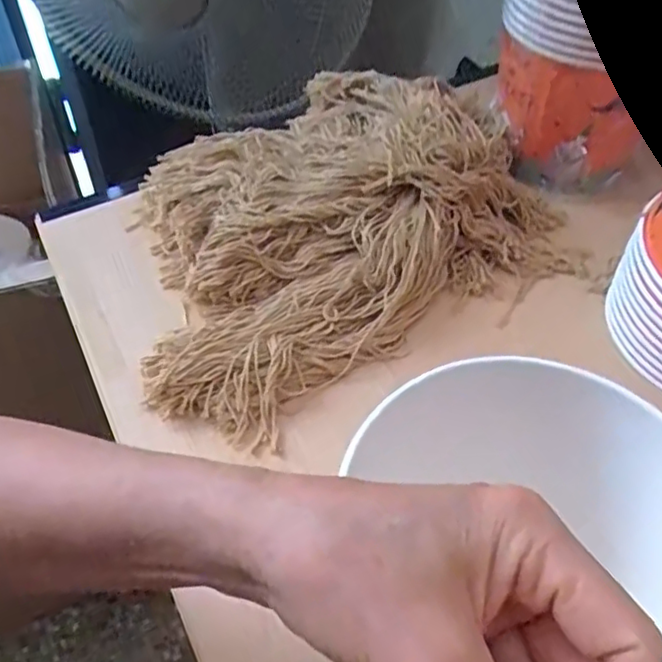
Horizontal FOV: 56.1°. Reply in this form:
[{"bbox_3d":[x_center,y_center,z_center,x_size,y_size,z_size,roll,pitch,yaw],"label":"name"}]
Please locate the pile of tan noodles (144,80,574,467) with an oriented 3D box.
[{"bbox_3d":[-0.006,-0.111,0.521,0.378,0.087,0.304,-26,56,-22],"label":"pile of tan noodles"}]

